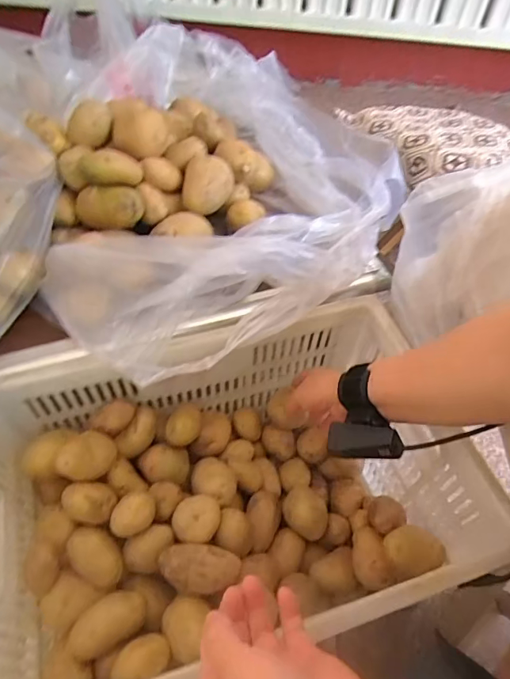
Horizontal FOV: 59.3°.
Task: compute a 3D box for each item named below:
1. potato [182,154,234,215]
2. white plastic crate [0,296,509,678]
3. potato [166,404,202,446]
[{"bbox_3d":[-0.060,-0.200,0.571,0.062,0.046,0.068,-2,53,-5],"label":"potato"},{"bbox_3d":[-0.035,0.173,0.506,0.454,0.221,0.315,-12,54,-12],"label":"white plastic crate"},{"bbox_3d":[-0.086,0.100,0.537,0.043,0.030,0.038,-10,54,-11],"label":"potato"}]

